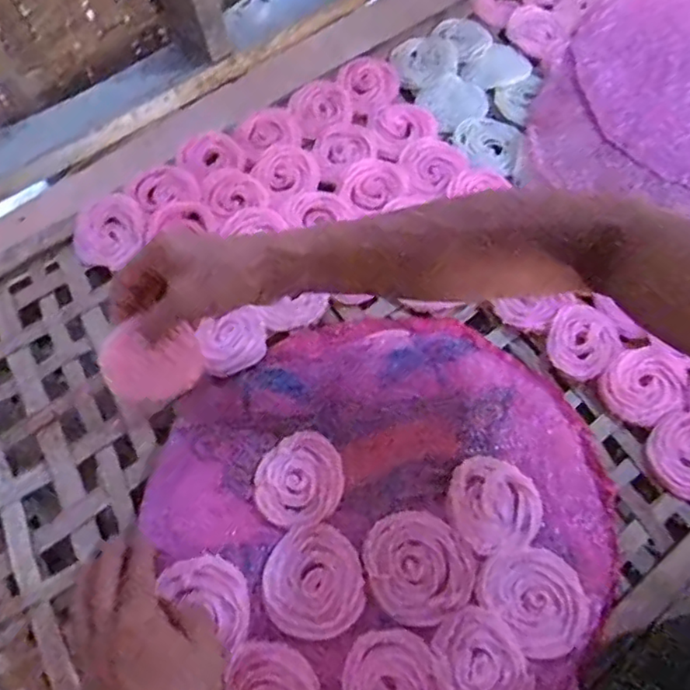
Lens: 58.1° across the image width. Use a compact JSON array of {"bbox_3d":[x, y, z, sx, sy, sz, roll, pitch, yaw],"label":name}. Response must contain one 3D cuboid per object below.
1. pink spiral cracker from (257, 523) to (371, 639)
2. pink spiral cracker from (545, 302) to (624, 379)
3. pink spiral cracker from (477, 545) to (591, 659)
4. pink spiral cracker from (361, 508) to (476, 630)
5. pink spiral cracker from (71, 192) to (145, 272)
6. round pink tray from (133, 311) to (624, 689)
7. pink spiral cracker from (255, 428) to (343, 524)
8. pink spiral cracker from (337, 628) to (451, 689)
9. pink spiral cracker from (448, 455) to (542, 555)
[{"bbox_3d":[-0.022,0.173,0.453,0.075,0.005,0.074,39,71,18],"label":"pink spiral cracker"},{"bbox_3d":[0.214,-0.005,0.560,0.063,0.008,0.066,0,64,1],"label":"pink spiral cracker"},{"bbox_3d":[0.138,0.181,0.449,0.065,0.010,0.074,-34,68,-15],"label":"pink spiral cracker"},{"bbox_3d":[0.054,0.164,0.462,0.080,0.006,0.075,0,64,1],"label":"pink spiral cracker"},{"bbox_3d":[-0.231,-0.113,0.609,0.068,0.013,0.074,0,64,1],"label":"pink spiral cracker"},{"bbox_3d":[0.033,0.125,0.481,0.327,0.026,0.332,-28,67,-12],"label":"round pink tray"},{"bbox_3d":[-0.037,0.105,0.495,0.068,0.013,0.073,0,64,1],"label":"pink spiral cracker"},{"bbox_3d":[0.033,0.232,0.421,0.071,0.004,0.069,0,64,1],"label":"pink spiral cracker"},{"bbox_3d":[0.116,0.122,0.485,0.068,0.004,0.071,0,64,1],"label":"pink spiral cracker"}]

